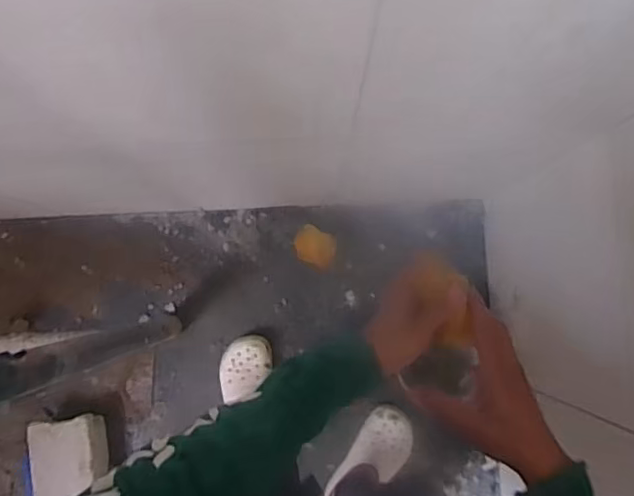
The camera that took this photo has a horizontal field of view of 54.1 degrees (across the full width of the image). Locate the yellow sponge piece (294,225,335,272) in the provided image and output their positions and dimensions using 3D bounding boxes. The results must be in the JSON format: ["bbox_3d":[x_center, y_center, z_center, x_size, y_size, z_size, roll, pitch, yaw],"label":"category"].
[{"bbox_3d":[-0.004,-0.002,1.415,0.098,0.021,0.077,26,86,2],"label":"yellow sponge piece"}]

